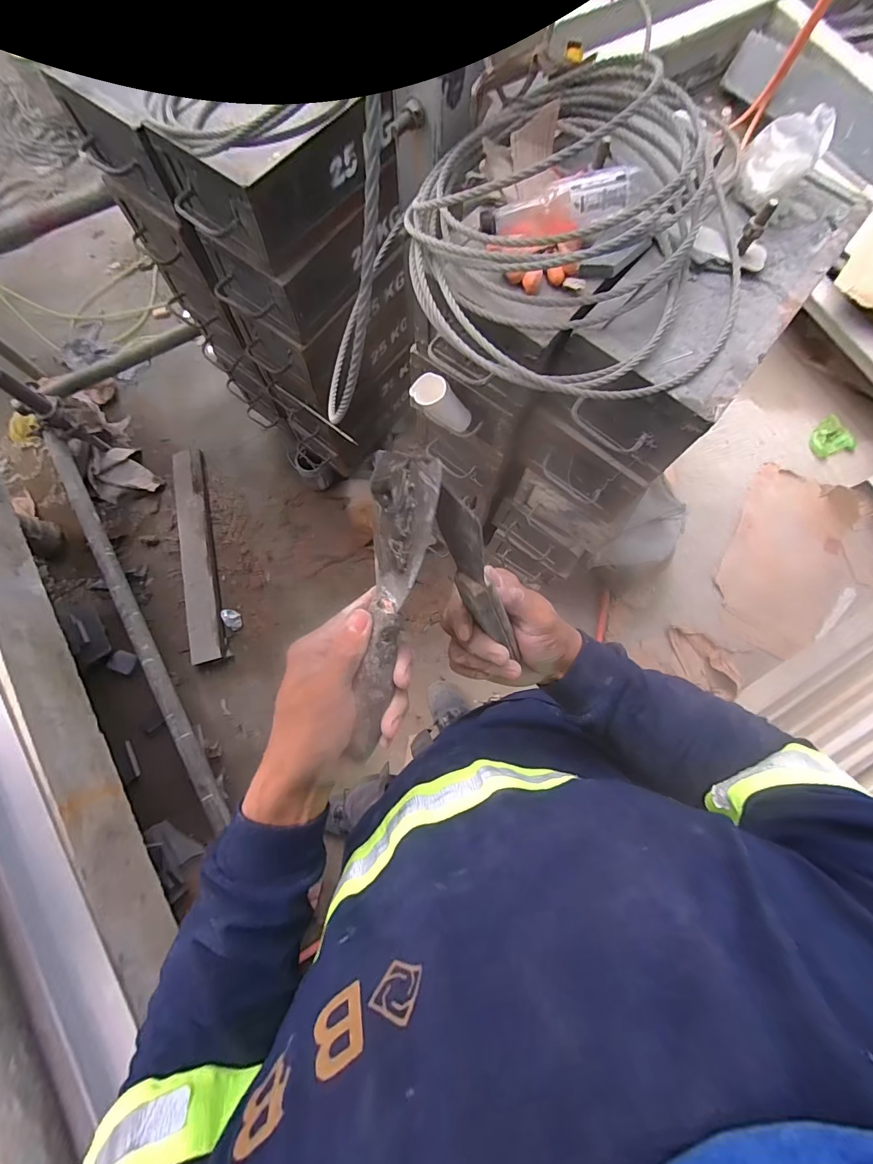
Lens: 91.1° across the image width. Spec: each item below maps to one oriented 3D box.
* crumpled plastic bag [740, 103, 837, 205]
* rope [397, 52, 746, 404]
[{"bbox_3d":[0.436,-0.540,0.538,0.074,0.087,0.068,28,79,6],"label":"crumpled plastic bag"},{"bbox_3d":[0.178,-0.396,0.490,0.419,0.145,0.353,1,77,0],"label":"rope"}]

